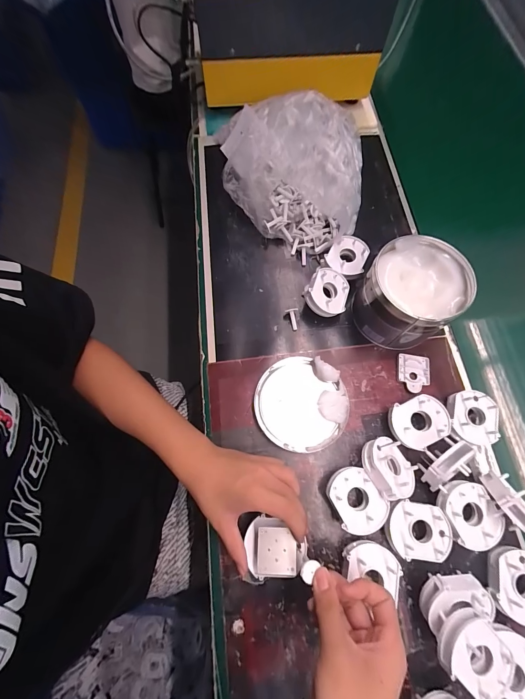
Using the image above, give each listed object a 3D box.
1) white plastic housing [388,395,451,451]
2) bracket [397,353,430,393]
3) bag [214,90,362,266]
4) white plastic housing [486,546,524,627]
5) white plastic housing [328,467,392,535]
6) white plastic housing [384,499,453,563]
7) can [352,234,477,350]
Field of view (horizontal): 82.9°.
[{"bbox_3d":[0.205,0.099,0.400,0.074,0.038,0.061,-15,72,-6],"label":"white plastic housing"},{"bbox_3d":[0.222,0.036,0.437,0.043,0.008,0.056,8,71,2],"label":"bracket"},{"bbox_3d":[0.055,-0.305,0.504,0.244,0.107,0.274,-5,71,-2],"label":"bag"},{"bbox_3d":[0.289,0.265,0.334,0.056,0.024,0.070,19,72,5],"label":"white plastic housing"},{"bbox_3d":[0.111,0.184,0.365,0.057,0.036,0.070,-34,75,-11],"label":"white plastic housing"},{"bbox_3d":[0.181,0.212,0.348,0.070,0.023,0.058,1,71,-1],"label":"white plastic housing"},{"bbox_3d":[0.208,-0.079,0.431,0.134,0.094,0.130,0,71,-1],"label":"can"}]

